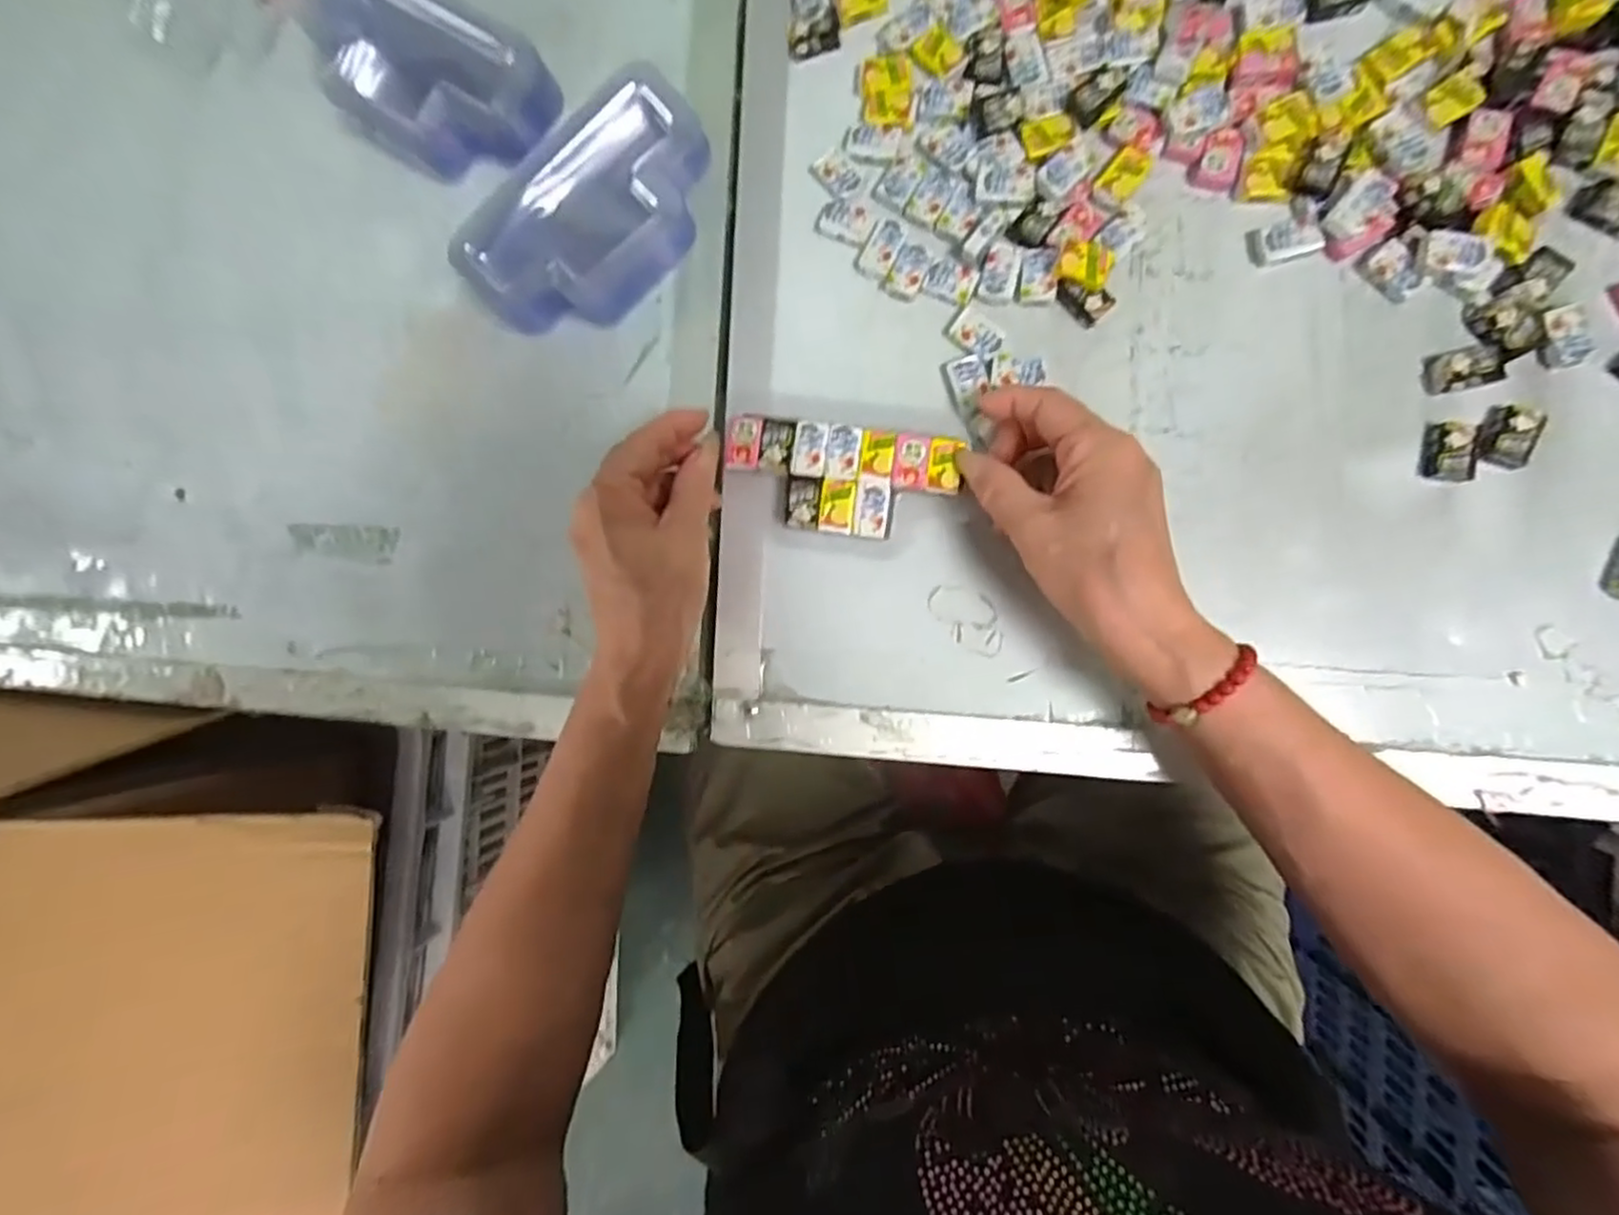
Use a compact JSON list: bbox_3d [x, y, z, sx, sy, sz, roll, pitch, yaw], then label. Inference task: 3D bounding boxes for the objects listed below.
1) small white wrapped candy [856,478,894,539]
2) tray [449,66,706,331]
[{"bbox_3d":[0.033,-0.048,0.347,0.017,0.019,0.028,4,90,9],"label":"small white wrapped candy"},{"bbox_3d":[-0.109,-0.202,0.360,0.139,0.042,0.084,-41,83,6],"label":"tray"}]

